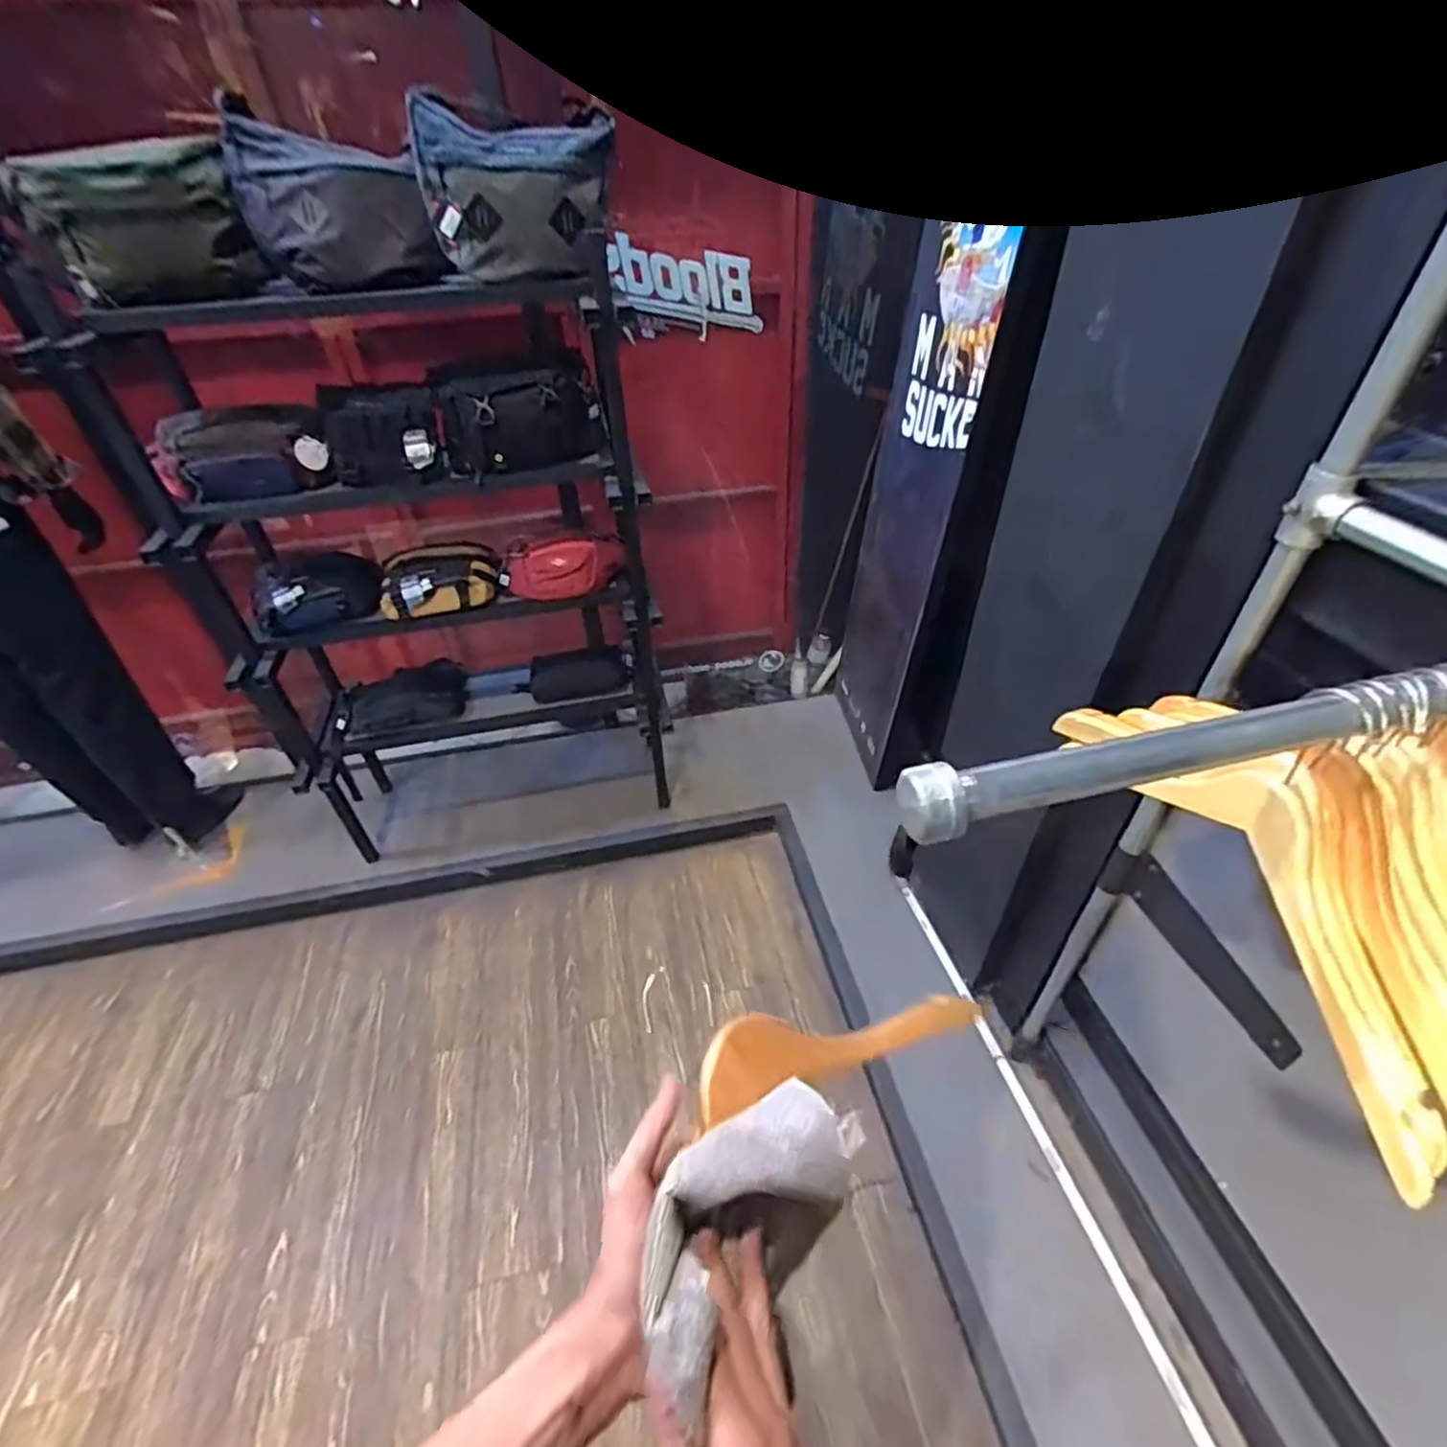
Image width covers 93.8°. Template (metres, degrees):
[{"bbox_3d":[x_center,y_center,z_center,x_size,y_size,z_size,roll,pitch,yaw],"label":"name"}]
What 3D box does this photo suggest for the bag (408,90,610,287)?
[{"bbox_3d":[-0.323,-0.837,1.087,0.299,0.214,0.072,-8,41,-6],"label":"bag"}]

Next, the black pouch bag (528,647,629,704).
[{"bbox_3d":[-0.381,-0.130,1.785,0.258,0.108,0.073,-5,41,-2],"label":"black pouch bag"}]

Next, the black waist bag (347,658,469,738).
[{"bbox_3d":[-0.801,-0.058,1.718,0.297,0.116,0.122,-19,43,-17],"label":"black waist bag"}]

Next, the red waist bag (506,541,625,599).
[{"bbox_3d":[-0.354,-0.343,1.522,0.261,0.110,0.068,-9,41,-7],"label":"red waist bag"}]

